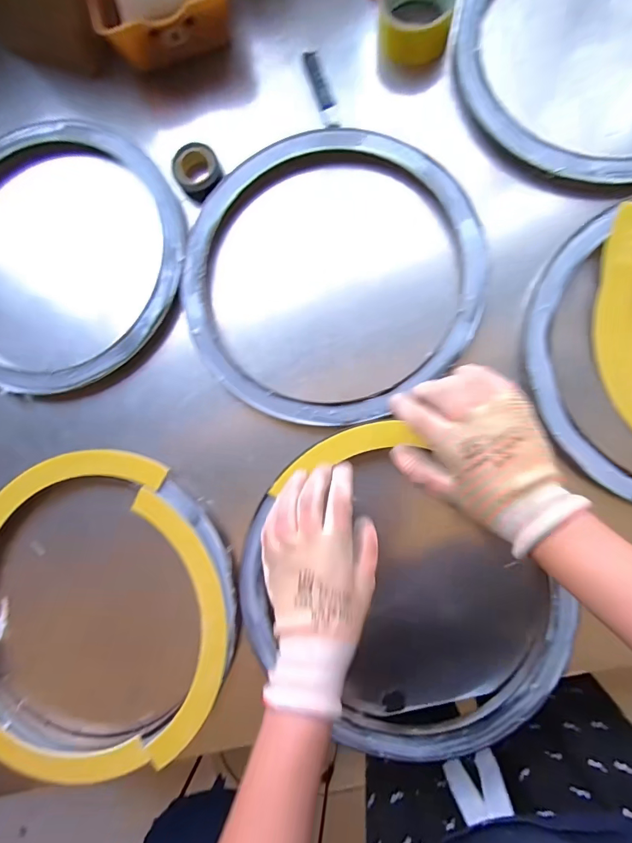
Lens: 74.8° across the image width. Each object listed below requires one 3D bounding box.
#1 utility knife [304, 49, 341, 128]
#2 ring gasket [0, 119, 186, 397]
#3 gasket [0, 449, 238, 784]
[{"bbox_3d":[0.008,-0.398,0.496,0.019,0.012,0.098,-18,84,5],"label":"utility knife"},{"bbox_3d":[-0.325,-0.196,0.500,0.329,0.030,0.322,0,89,7],"label":"ring gasket"},{"bbox_3d":[-0.253,0.201,0.454,0.331,0.033,0.331,0,86,7],"label":"gasket"}]

